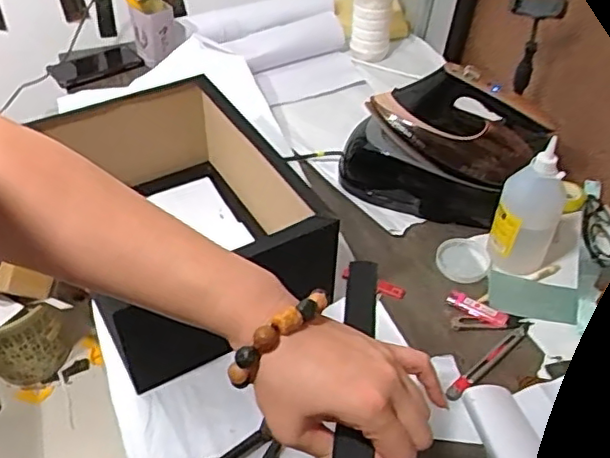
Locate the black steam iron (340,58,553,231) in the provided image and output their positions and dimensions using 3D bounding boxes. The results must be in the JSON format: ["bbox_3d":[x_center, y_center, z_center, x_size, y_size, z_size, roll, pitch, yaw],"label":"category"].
[{"bbox_3d":[0.185,-0.118,0.884,0.278,0.188,0.106,14,45,13],"label":"black steam iron"}]

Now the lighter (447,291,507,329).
[{"bbox_3d":[0.217,0.100,0.786,0.077,0.015,0.020,23,48,21],"label":"lighter"}]

